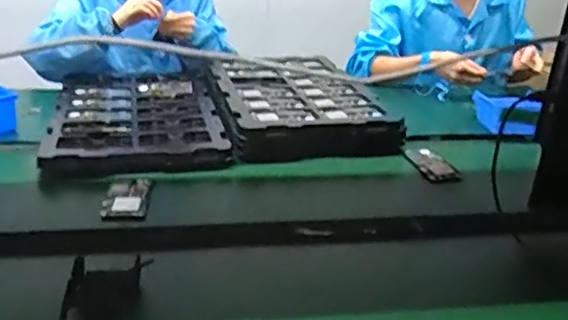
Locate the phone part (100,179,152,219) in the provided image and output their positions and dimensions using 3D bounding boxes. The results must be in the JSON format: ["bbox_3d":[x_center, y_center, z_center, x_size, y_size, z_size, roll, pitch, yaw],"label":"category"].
[{"bbox_3d":[-0.246,0.058,0.927,0.066,0.010,0.111,-1,26,-9],"label":"phone part"}]

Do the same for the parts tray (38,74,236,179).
[{"bbox_3d":[-0.301,-0.095,1.220,0.325,0.039,0.506,-4,26,-13],"label":"parts tray"}]

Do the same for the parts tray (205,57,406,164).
[{"bbox_3d":[0.019,-0.145,1.304,0.340,0.050,0.544,-4,26,-14],"label":"parts tray"}]

